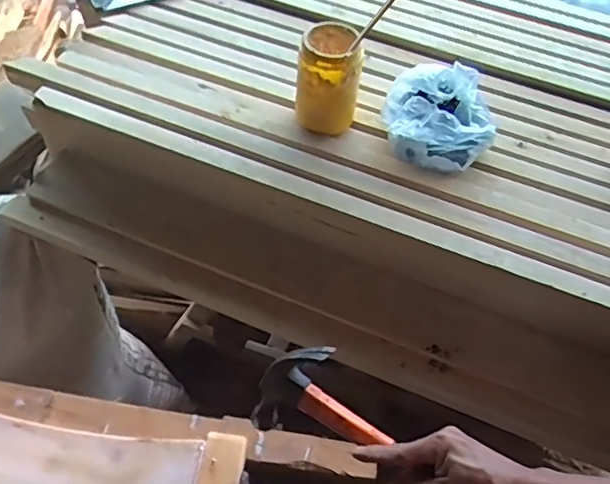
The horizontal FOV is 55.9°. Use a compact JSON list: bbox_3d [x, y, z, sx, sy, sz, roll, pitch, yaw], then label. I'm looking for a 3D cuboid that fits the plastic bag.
[{"bbox_3d":[0.203,-0.197,0.863,0.164,0.107,0.148,13,46,11],"label":"plastic bag"}]

